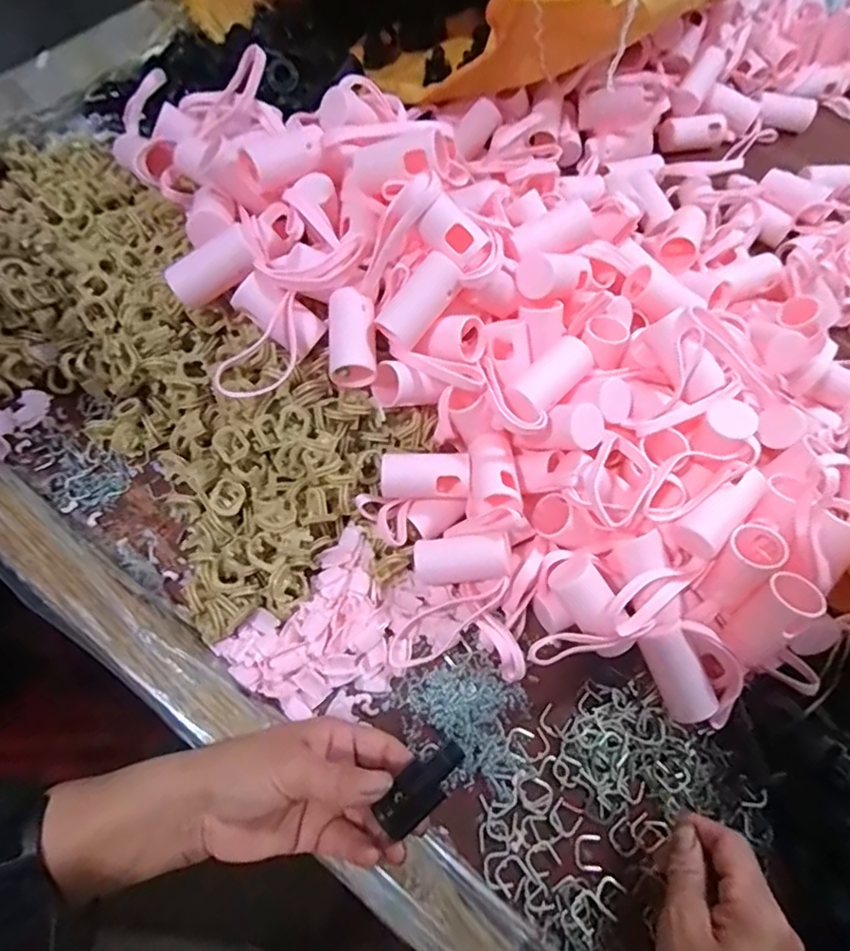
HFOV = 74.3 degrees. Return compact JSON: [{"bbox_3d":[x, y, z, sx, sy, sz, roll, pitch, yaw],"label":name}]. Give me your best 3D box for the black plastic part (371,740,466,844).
[{"bbox_3d":[0.000,0.165,0.298,0.022,0.014,0.053,43,82,15],"label":"black plastic part"}]

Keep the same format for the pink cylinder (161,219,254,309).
[{"bbox_3d":[-0.145,-0.140,0.383,0.064,0.025,0.025,-29,70,15],"label":"pink cylinder"}]

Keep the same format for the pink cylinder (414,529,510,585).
[{"bbox_3d":[0.024,0.056,0.375,0.064,0.024,0.029,-9,68,17],"label":"pink cylinder"}]

